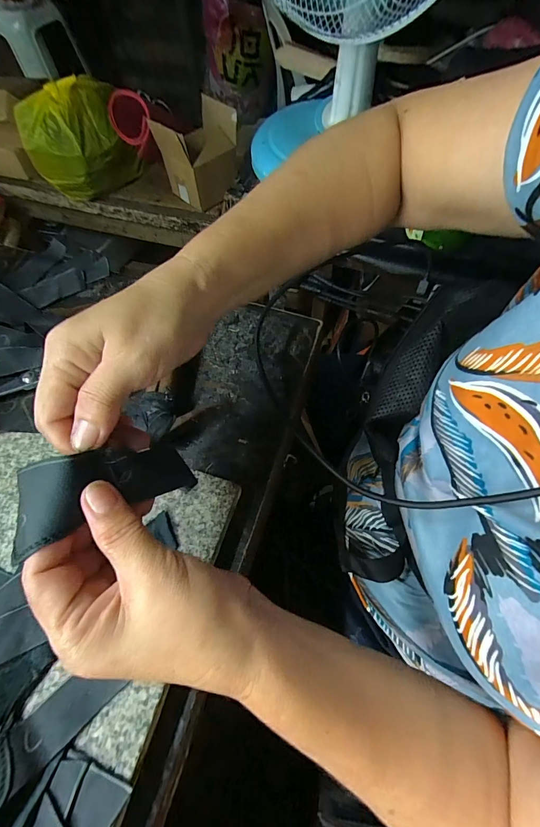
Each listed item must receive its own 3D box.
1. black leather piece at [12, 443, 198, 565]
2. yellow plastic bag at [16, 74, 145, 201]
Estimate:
[{"bbox_3d":[-0.082,0.038,0.194,0.031,0.098,0.038,47,115,23],"label":"black leather piece"},{"bbox_3d":[-0.463,-0.660,0.869,0.239,0.228,0.156,-29,64,-13],"label":"yellow plastic bag"}]

